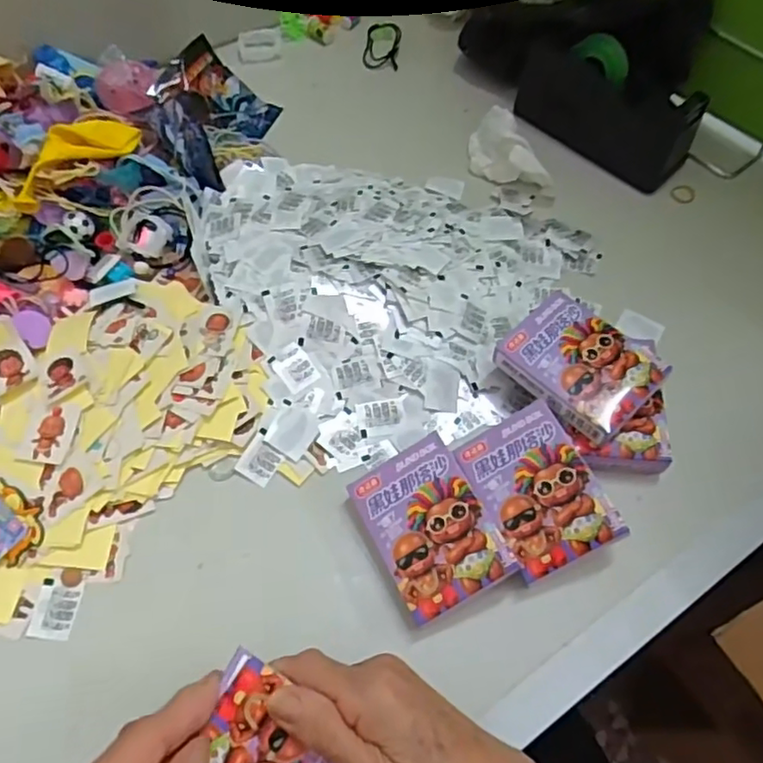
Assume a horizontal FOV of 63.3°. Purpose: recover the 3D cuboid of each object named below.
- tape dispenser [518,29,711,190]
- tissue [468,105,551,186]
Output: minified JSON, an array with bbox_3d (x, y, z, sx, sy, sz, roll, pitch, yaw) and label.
[{"bbox_3d":[0.186,-0.230,0.522,0.152,0.074,0.056,38,66,17],"label":"tape dispenser"},{"bbox_3d":[0.105,-0.190,0.517,0.041,0.039,0.089,-30,69,-20],"label":"tissue"}]

